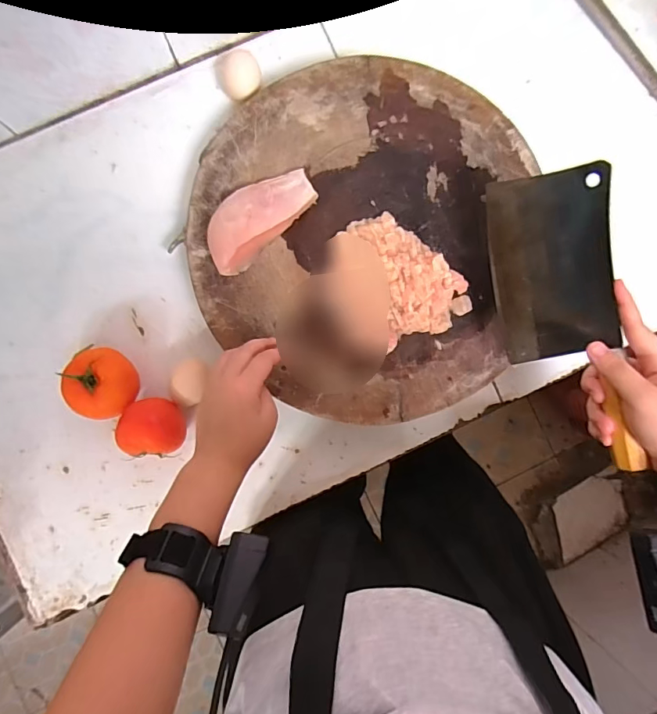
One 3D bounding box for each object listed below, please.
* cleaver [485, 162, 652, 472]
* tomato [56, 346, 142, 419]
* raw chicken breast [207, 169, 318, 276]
[{"bbox_3d":[0.215,-0.038,0.416,0.028,0.108,0.264,-7,87,-40],"label":"cleaver"},{"bbox_3d":[-0.237,0.026,0.484,0.064,0.058,0.070,2,90,-3],"label":"tomato"},{"bbox_3d":[-0.074,-0.147,0.468,0.128,0.035,0.059,-43,90,-3],"label":"raw chicken breast"}]

